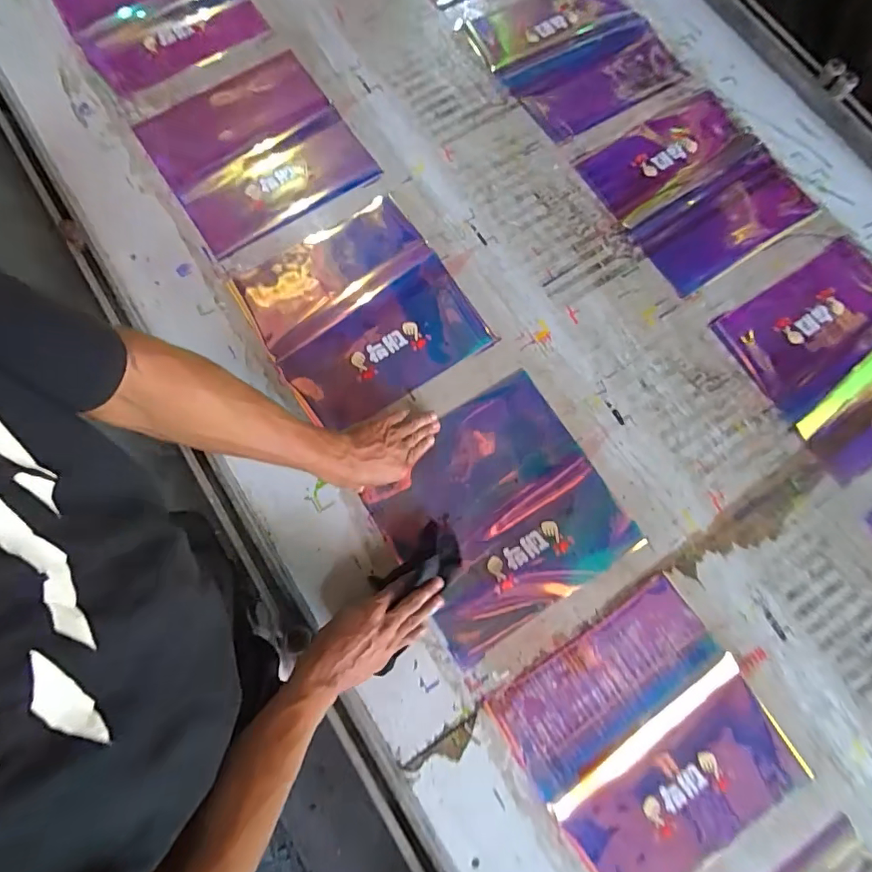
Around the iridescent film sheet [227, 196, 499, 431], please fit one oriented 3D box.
[{"bbox_3d":[-0.115,-0.190,0.731,0.291,0.012,0.303,-33,79,-9],"label":"iridescent film sheet"}]

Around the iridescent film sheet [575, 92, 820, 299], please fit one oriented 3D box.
[{"bbox_3d":[0.430,-0.412,0.791,0.306,0.013,0.291,-34,80,-9],"label":"iridescent film sheet"}]

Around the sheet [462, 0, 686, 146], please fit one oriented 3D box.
[{"bbox_3d":[0.245,-0.691,0.851,0.291,0.016,0.298,-33,79,-9],"label":"sheet"}]

